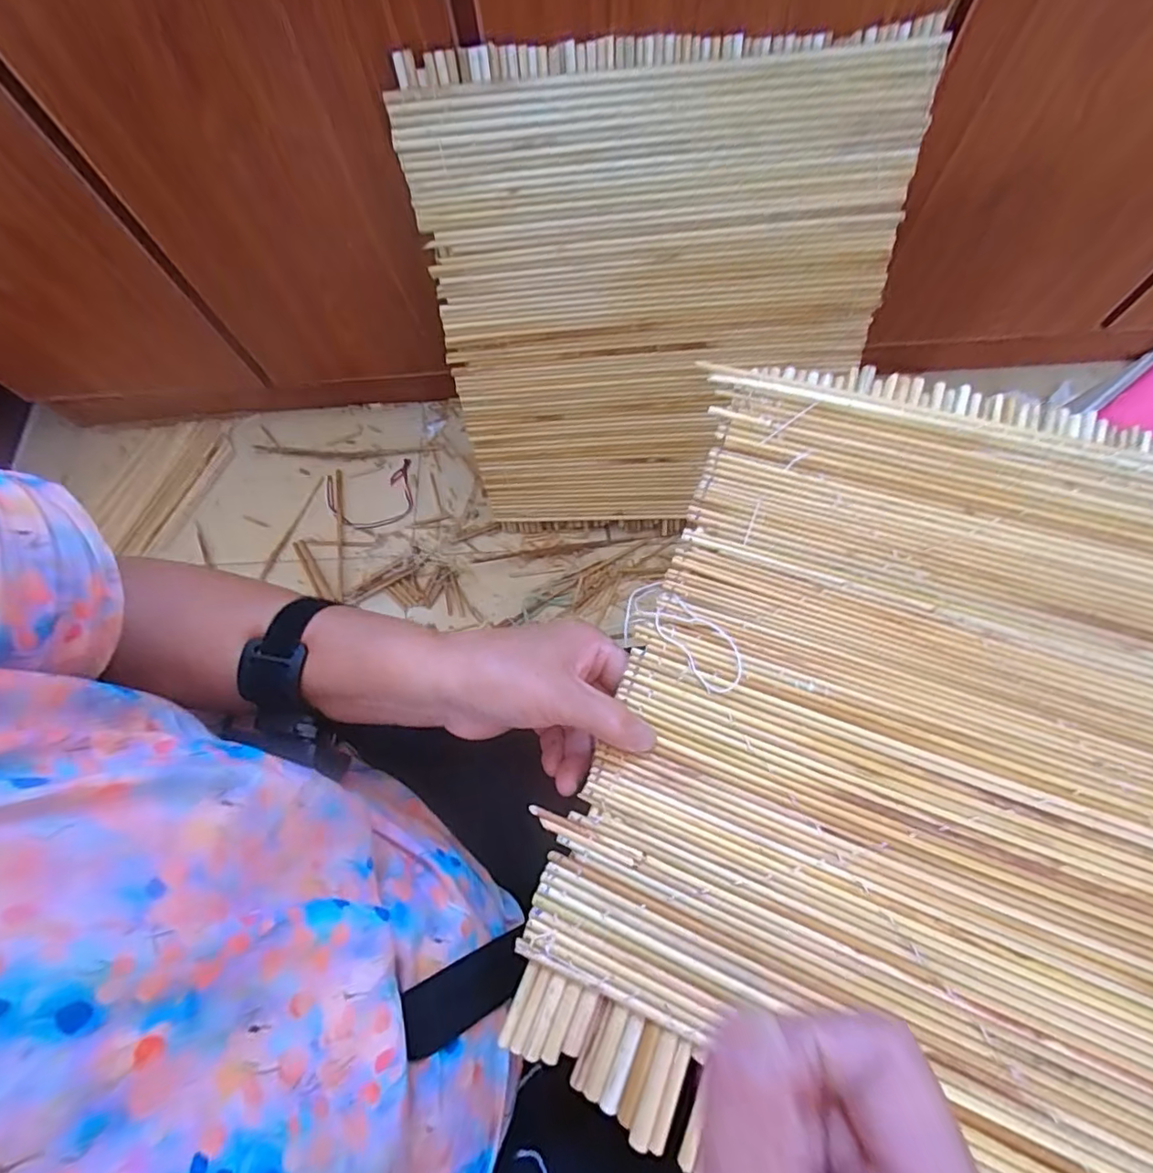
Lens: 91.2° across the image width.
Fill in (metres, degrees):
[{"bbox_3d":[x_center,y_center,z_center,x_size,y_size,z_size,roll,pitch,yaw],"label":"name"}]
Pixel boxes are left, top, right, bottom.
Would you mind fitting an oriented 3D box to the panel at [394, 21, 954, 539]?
[{"bbox_3d":[0.083,-0.262,0.622,0.445,0.489,0.029,-2,44,1],"label":"panel"}]

